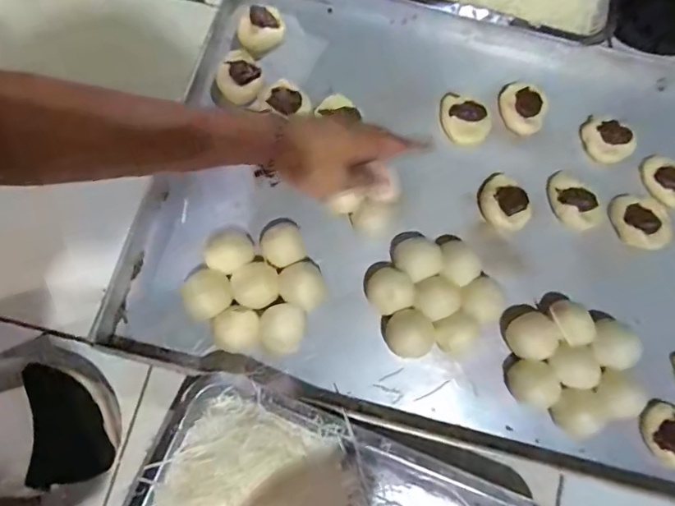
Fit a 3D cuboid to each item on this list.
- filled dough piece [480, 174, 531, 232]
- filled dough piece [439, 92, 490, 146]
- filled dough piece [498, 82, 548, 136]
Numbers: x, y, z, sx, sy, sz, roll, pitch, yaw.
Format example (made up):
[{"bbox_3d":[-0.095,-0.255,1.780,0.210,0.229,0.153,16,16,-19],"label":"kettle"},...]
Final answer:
[{"bbox_3d":[0.173,-0.051,0.509,0.046,0.016,0.058,-29,79,-8],"label":"filled dough piece"},{"bbox_3d":[0.140,-0.146,0.534,0.055,0.023,0.052,0,76,-2],"label":"filled dough piece"},{"bbox_3d":[0.204,-0.159,0.540,0.051,0.016,0.053,0,76,-2],"label":"filled dough piece"}]

